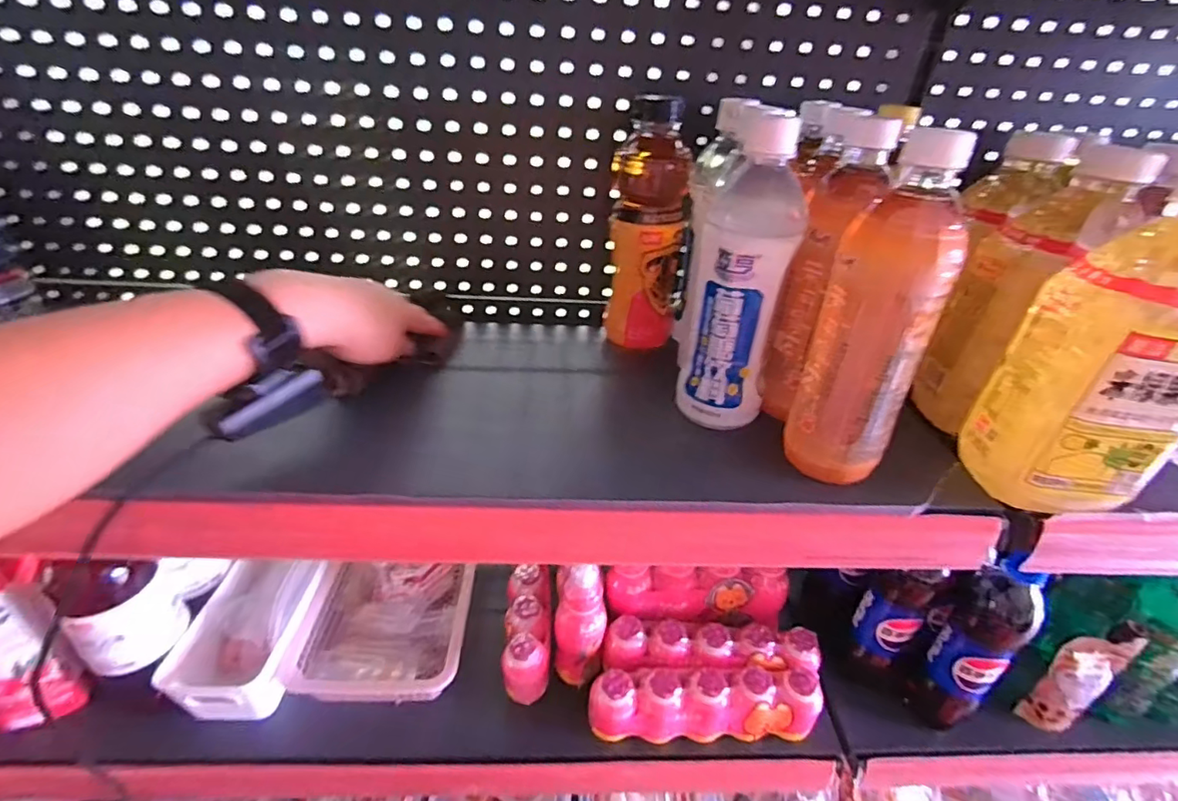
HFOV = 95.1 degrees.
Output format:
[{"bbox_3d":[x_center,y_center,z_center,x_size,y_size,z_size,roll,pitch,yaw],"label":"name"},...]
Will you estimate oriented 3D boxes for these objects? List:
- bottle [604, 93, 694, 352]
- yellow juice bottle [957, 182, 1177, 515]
[{"bbox_3d":[0.057,-0.158,0.497,0.072,0.206,0.068,4,34,0],"label":"bottle"},{"bbox_3d":[0.313,-0.027,0.321,0.077,0.197,0.067,4,34,0],"label":"yellow juice bottle"}]

